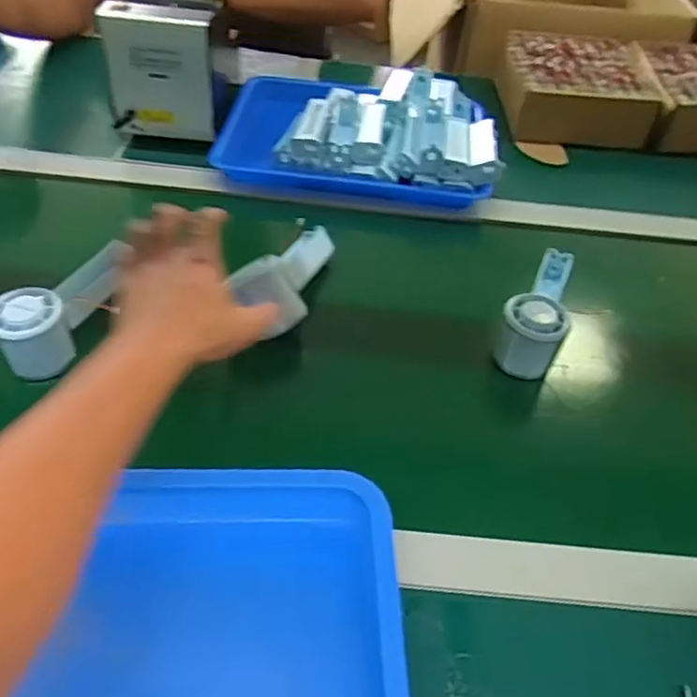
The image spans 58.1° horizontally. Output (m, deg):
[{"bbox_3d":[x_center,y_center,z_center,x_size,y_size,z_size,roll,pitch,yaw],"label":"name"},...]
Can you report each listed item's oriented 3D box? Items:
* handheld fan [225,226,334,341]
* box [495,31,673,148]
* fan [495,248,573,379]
[{"bbox_3d":[-0.055,-0.068,0.593,0.055,0.055,0.158,16,32,9],"label":"handheld fan"},{"bbox_3d":[0.327,-0.380,0.916,0.205,0.083,0.212,5,47,-1],"label":"box"},{"bbox_3d":[0.190,-0.045,0.608,0.052,0.062,0.146,23,49,15],"label":"fan"}]

